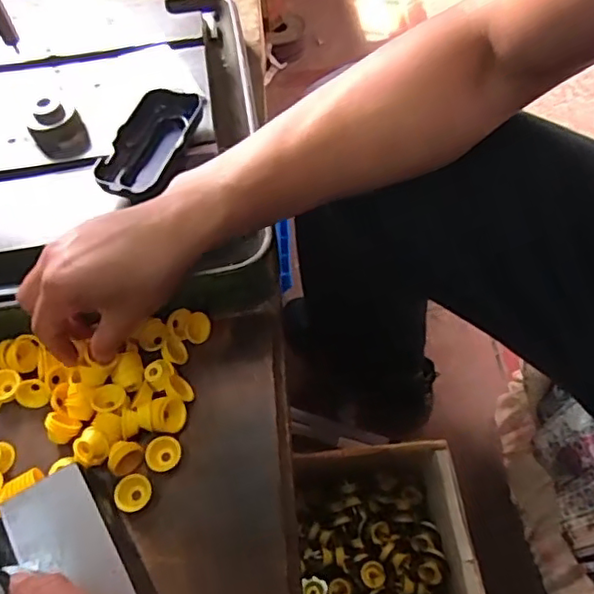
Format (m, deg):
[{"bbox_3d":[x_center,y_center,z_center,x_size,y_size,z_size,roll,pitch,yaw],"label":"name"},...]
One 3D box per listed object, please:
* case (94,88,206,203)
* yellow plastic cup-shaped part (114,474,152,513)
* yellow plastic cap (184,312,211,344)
[{"bbox_3d":[-0.114,-0.119,0.472,0.056,0.030,0.115,13,61,10],"label":"case"},{"bbox_3d":[-0.112,0.135,0.404,0.024,0.008,0.024,-17,60,-7],"label":"yellow plastic cup-shaped part"},{"bbox_3d":[-0.078,0.024,0.466,0.019,0.013,0.021,-3,59,1],"label":"yellow plastic cap"}]

